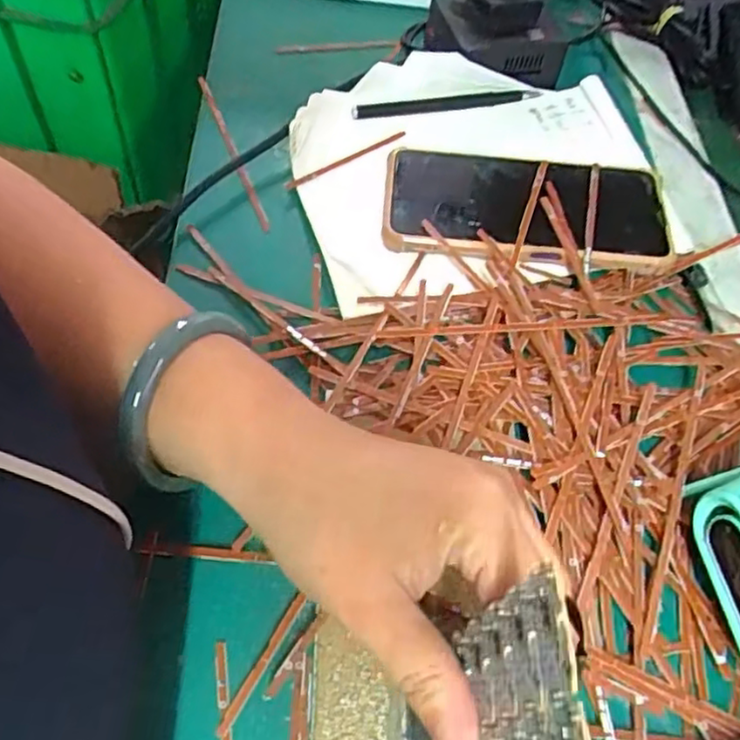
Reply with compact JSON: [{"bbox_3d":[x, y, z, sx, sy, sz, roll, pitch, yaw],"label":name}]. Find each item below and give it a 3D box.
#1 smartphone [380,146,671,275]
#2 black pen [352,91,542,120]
[{"bbox_3d":[0.088,-0.093,0.390,0.157,0.015,0.073,6,60,2],"label":"smartphone"},{"bbox_3d":[0.050,-0.173,0.440,0.125,0.012,0.009,-12,61,-10],"label":"black pen"}]

